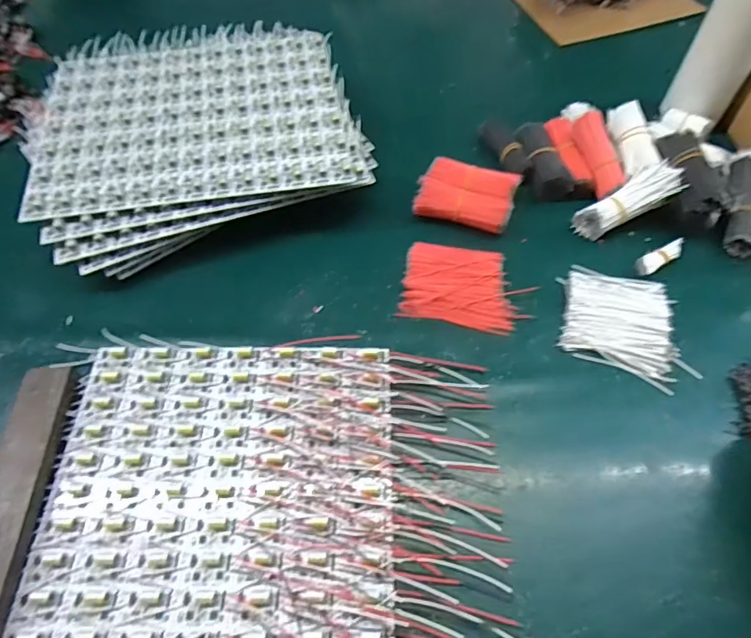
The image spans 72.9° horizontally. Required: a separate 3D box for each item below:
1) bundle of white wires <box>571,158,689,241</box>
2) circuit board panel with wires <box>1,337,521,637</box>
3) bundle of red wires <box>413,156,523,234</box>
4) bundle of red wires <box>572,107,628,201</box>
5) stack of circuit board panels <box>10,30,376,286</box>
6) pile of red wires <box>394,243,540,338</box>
[{"bbox_3d":[0.240,-0.112,0.483,0.102,0.020,0.035,-31,64,8],"label":"bundle of white wires"},{"bbox_3d":[-0.085,0.148,0.345,0.347,0.030,0.295,3,58,2],"label":"circuit board panel with wires"},{"bbox_3d":[0.090,-0.121,0.503,0.091,0.023,0.064,14,59,8],"label":"bundle of red wires"},{"bbox_3d":[0.228,-0.171,0.520,0.029,0.019,0.092,-12,78,-6],"label":"bundle of red wires"},{"bbox_3d":[-0.183,-0.196,0.517,0.314,0.067,0.284,-20,60,-12],"label":"stack of circuit board panels"},{"bbox_3d":[0.082,-0.032,0.460,0.110,0.005,0.084,10,58,6],"label":"pile of red wires"}]

